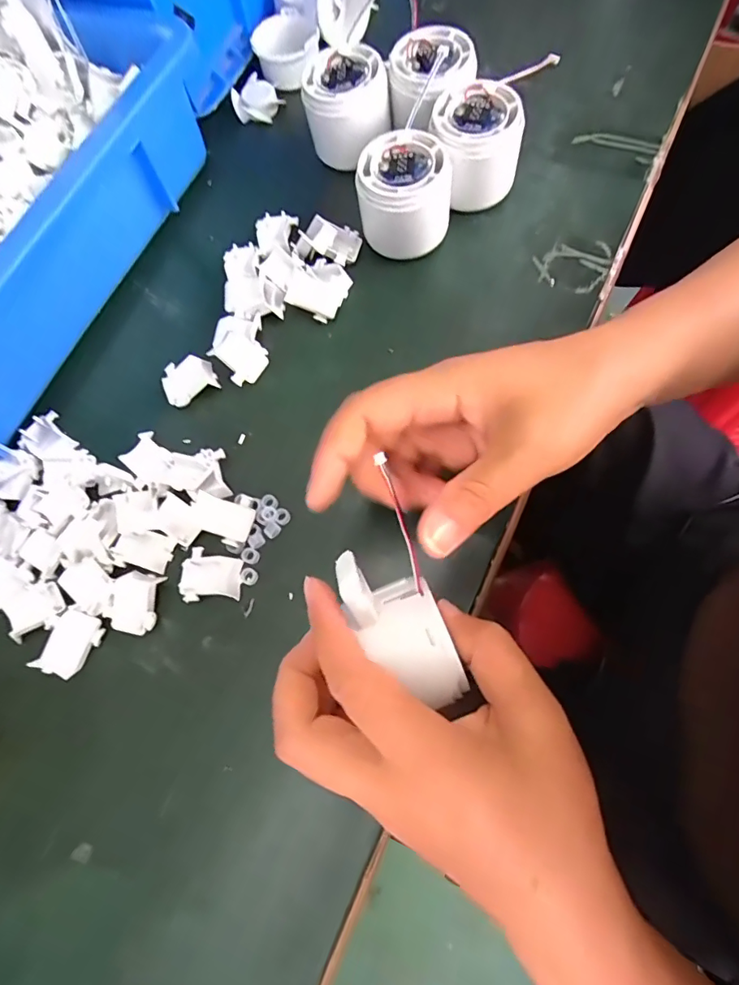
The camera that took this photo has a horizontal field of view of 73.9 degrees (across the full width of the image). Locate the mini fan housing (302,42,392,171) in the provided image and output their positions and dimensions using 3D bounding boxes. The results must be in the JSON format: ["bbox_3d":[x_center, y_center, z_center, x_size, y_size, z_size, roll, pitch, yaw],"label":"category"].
[{"bbox_3d":[-0.014,-0.269,0.342,0.059,0.044,0.065,-3,71,6],"label":"mini fan housing"}]

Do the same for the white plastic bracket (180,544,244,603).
[{"bbox_3d":[-0.089,0.046,0.276,0.034,0.005,0.029,-1,72,6],"label":"white plastic bracket"}]

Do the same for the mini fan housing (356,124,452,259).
[{"bbox_3d":[0.022,-0.191,0.322,0.057,0.058,0.049,-2,71,6],"label":"mini fan housing"}]

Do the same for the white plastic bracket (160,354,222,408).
[{"bbox_3d":[-0.117,-0.073,0.317,0.033,0.008,0.029,-33,71,-5],"label":"white plastic bracket"}]

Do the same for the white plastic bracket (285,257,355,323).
[{"bbox_3d":[-0.035,-0.137,0.327,0.037,0.012,0.036,24,76,14],"label":"white plastic bracket"}]

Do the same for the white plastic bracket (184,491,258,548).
[{"bbox_3d":[-0.086,0.014,0.282,0.038,0.006,0.022,22,76,13],"label":"white plastic bracket"}]

